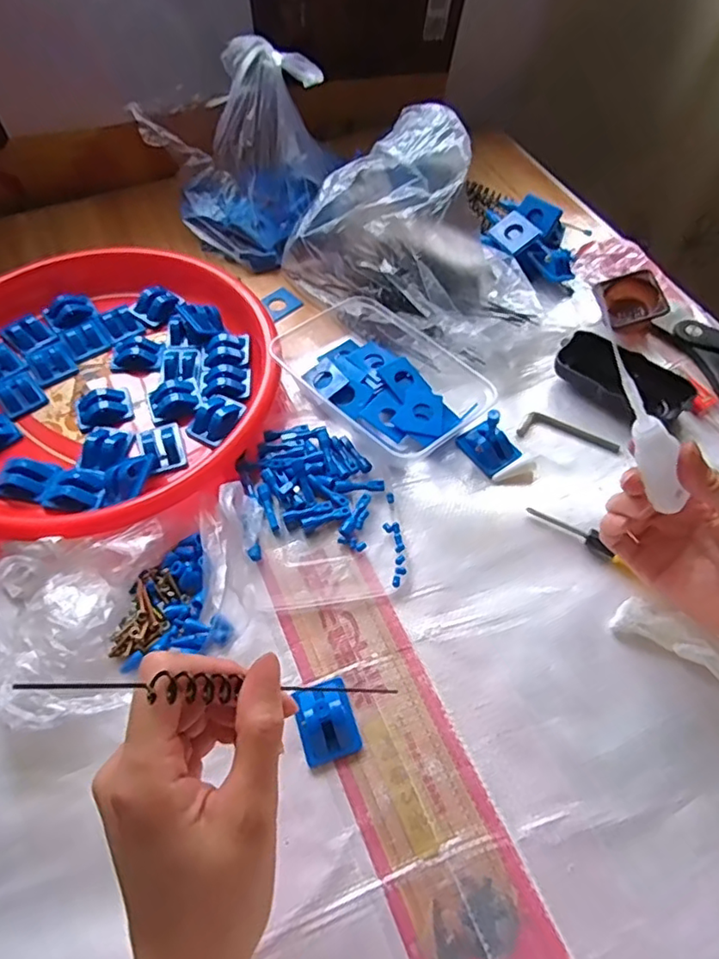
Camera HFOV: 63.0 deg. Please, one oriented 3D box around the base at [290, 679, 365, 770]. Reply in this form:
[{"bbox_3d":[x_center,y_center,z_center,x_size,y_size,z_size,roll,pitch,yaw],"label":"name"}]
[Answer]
[{"bbox_3d":[-0.021,0.143,0.352,0.034,0.021,0.045,-17,59,-11],"label":"base"}]

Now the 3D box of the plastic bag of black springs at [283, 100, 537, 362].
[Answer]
[{"bbox_3d":[0.058,-0.222,0.518,0.220,0.135,0.128,32,62,18],"label":"plastic bag of black springs"}]

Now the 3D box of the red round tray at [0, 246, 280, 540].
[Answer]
[{"bbox_3d":[-0.221,-0.085,0.485,0.272,0.032,0.282,0,57,-1],"label":"red round tray"}]

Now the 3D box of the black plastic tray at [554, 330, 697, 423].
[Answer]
[{"bbox_3d":[0.216,-0.082,0.488,0.104,0.024,0.049,37,64,21],"label":"black plastic tray"}]

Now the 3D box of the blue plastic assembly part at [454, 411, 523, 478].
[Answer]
[{"bbox_3d":[0.102,-0.035,0.454,0.031,0.043,0.045,-29,62,-18],"label":"blue plastic assembly part"}]

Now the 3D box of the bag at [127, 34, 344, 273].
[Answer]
[{"bbox_3d":[-0.108,-0.302,0.558,0.175,0.159,0.119,-14,59,-10],"label":"bag"}]

